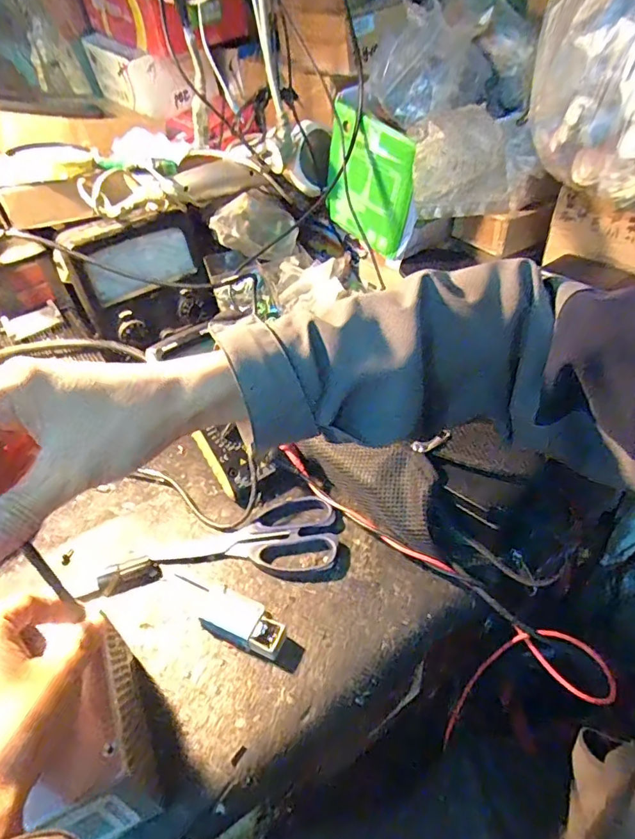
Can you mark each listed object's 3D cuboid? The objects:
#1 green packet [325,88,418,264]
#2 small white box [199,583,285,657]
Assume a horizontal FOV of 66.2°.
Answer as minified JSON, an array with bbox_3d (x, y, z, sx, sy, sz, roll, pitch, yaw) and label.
[{"bbox_3d":[0.059,-0.264,0.553,0.130,0.143,0.020,42,63,17],"label":"green packet"},{"bbox_3d":[-0.059,0.153,0.375,0.079,0.017,0.034,17,47,24],"label":"small white box"}]

